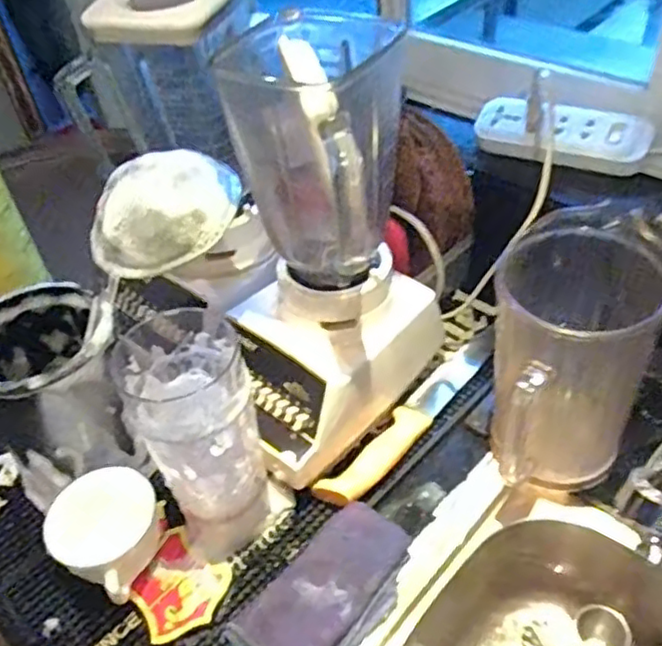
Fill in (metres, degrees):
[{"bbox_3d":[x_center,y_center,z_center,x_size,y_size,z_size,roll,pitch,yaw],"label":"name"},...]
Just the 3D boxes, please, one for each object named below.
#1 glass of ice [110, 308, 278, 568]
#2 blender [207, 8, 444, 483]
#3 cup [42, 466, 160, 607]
[{"bbox_3d":[-0.101,0.100,0.539,0.083,0.188,0.086,-23,46,-16],"label":"glass of ice"},{"bbox_3d":[-0.023,-0.048,0.554,0.158,0.312,0.204,24,52,29],"label":"blender"},{"bbox_3d":[-0.180,0.182,0.558,0.085,0.070,0.100,-29,48,-21],"label":"cup"}]

